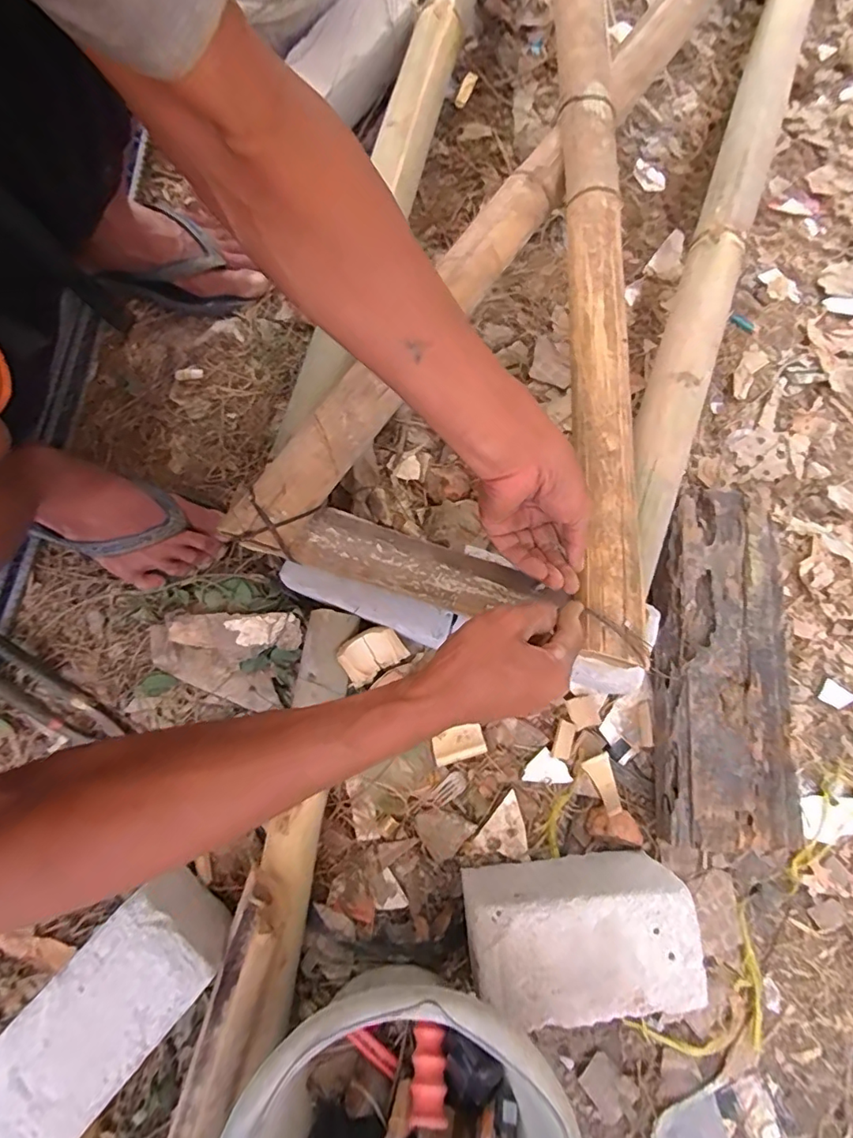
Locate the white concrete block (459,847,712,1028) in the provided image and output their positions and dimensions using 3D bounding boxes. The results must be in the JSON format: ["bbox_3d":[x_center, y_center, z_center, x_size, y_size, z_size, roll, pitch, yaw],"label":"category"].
[{"bbox_3d":[0.139,0.343,0.500,0.200,0.106,0.107,-5,81,-1],"label":"white concrete block"}]

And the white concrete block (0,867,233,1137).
[{"bbox_3d":[-0.301,0.407,0.446,0.096,0.094,0.265,42,83,5],"label":"white concrete block"}]

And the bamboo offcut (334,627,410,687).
[{"bbox_3d":[-0.057,0.093,0.558,0.067,0.021,0.055,-25,121,-5],"label":"bamboo offcut"}]

